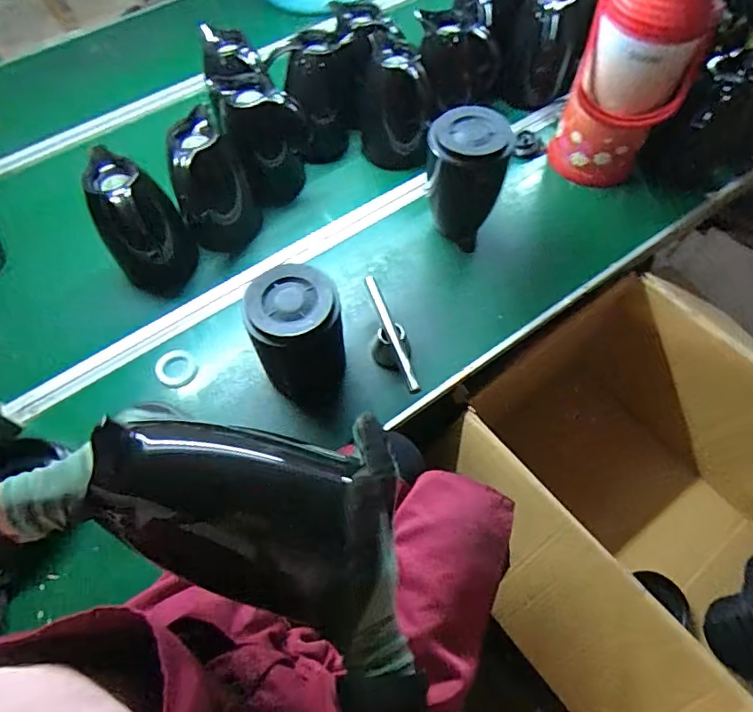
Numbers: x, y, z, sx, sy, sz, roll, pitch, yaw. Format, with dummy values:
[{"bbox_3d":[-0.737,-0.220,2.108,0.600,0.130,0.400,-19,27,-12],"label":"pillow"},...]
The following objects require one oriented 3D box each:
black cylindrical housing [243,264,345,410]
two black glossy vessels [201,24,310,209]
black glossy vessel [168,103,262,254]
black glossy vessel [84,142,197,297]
[{"bbox_3d":[-0.105,-0.028,0.720,0.115,0.175,0.113,-1,62,2],"label":"black cylindrical housing"},{"bbox_3d":[-0.209,-0.435,0.943,0.145,0.218,0.245,-22,63,-10],"label":"two black glossy vessels"},{"bbox_3d":[-0.277,-0.282,0.864,0.107,0.225,0.101,15,63,10],"label":"black glossy vessel"},{"bbox_3d":[-0.373,-0.204,0.820,0.107,0.215,0.121,0,62,2],"label":"black glossy vessel"}]

